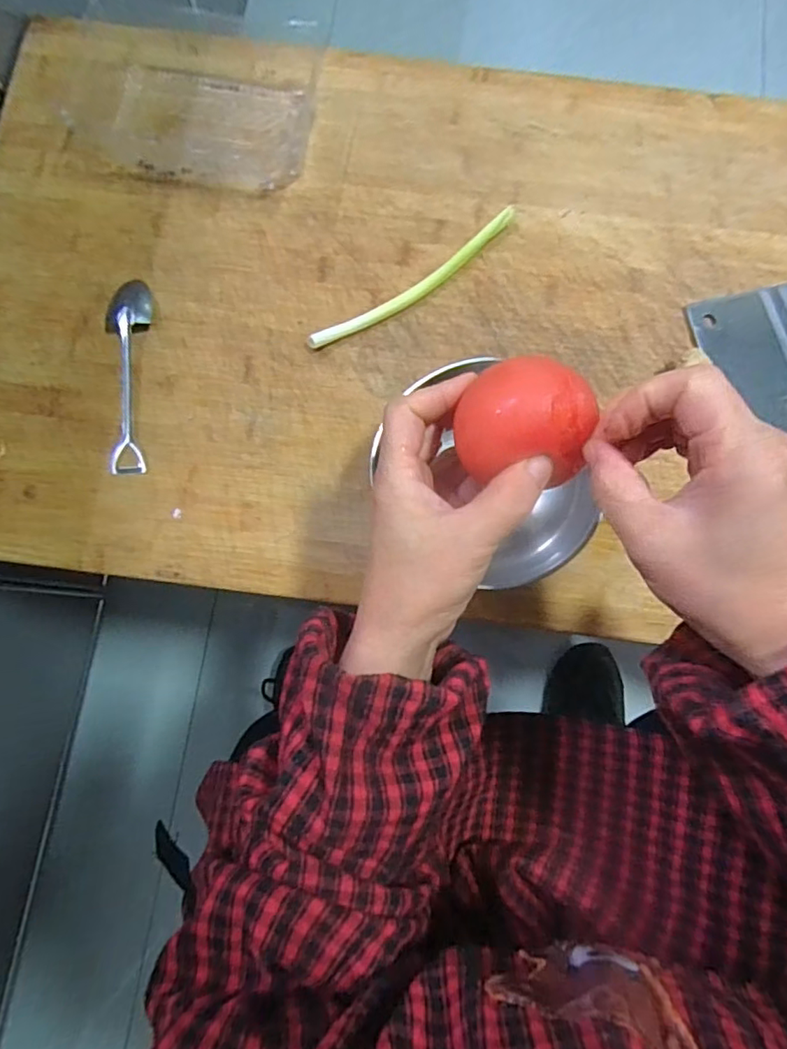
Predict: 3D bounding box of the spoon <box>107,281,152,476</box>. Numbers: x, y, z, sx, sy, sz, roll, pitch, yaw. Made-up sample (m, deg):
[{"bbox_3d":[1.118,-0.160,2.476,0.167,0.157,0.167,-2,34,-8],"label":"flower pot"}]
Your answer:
[{"bbox_3d":[-0.196,-0.112,0.411,0.028,0.011,0.153,-2,80,-1],"label":"spoon"}]

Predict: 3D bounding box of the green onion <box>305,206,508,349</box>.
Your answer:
[{"bbox_3d":[0.018,-0.182,0.424,0.186,0.015,0.017,-36,82,-6],"label":"green onion"}]

